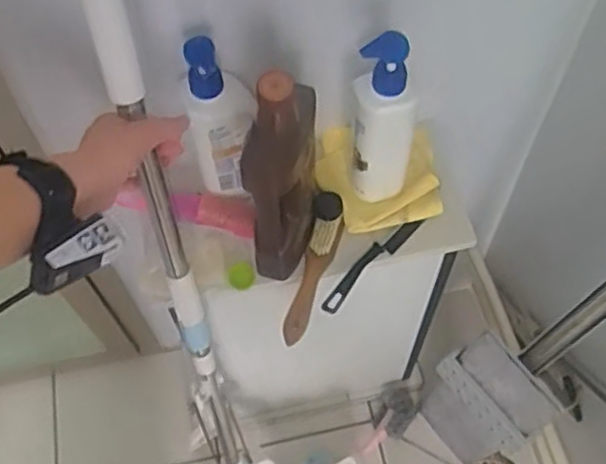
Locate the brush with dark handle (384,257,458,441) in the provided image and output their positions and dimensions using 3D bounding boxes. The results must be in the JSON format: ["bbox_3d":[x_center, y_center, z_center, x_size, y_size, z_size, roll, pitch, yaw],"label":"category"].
[{"bbox_3d":[0.180,0.203,1.137,0.063,0.572,0.119,16,62,11],"label":"brush with dark handle"}]

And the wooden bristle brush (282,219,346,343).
[{"bbox_3d":[0.010,0.055,0.810,0.034,0.032,0.156,16,62,11],"label":"wooden bristle brush"}]

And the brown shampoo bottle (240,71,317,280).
[{"bbox_3d":[-0.021,-0.054,0.727,0.060,0.266,0.113,7,60,6],"label":"brown shampoo bottle"}]

